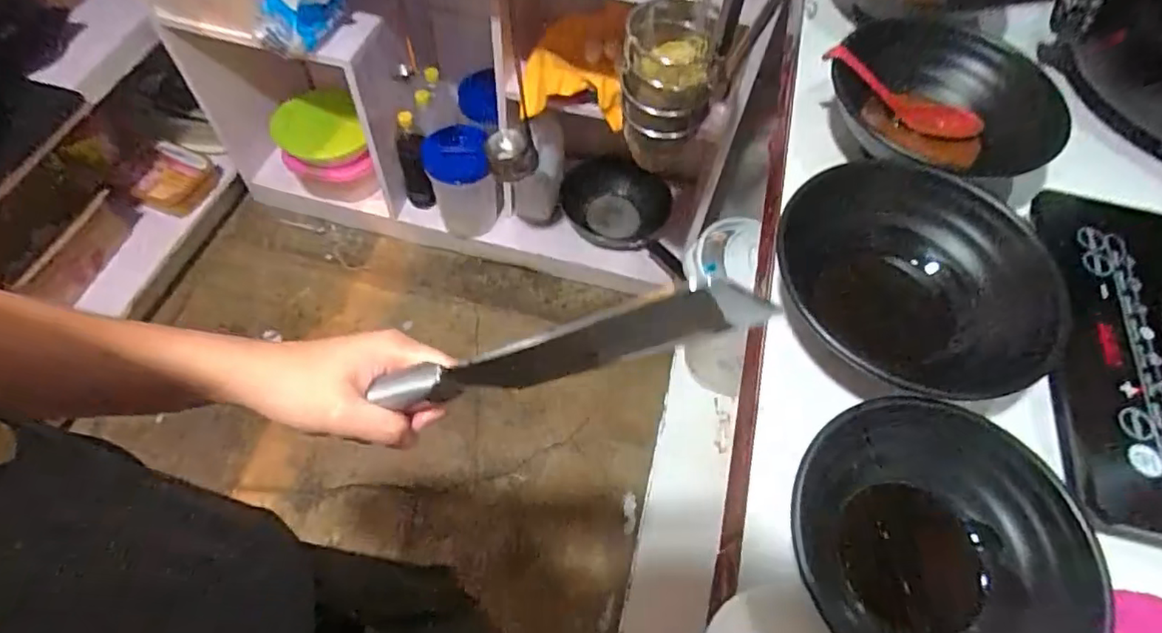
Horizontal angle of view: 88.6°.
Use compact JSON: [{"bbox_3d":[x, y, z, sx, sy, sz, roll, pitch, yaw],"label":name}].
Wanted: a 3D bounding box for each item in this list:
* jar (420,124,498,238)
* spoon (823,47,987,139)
[{"bbox_3d":[-0.297,-0.329,1.474,0.155,0.251,0.176,-10,61,-9],"label":"jar"},{"bbox_3d":[0.288,-0.201,0.540,0.160,0.034,0.025,23,59,-12],"label":"spoon"}]

